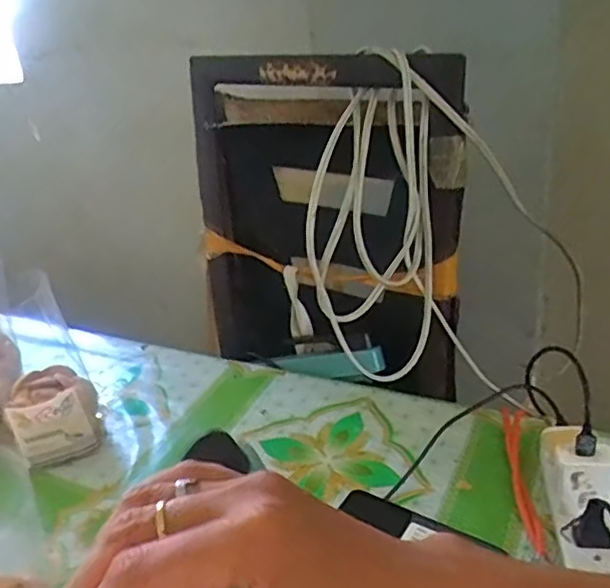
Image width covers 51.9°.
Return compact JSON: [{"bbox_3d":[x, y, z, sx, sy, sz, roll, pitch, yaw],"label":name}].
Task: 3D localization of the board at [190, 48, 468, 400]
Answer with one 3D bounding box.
[{"bbox_3d":[-0.001,-0.061,0.672,0.329,0.362,0.140,16,30,36],"label":"board"}]

